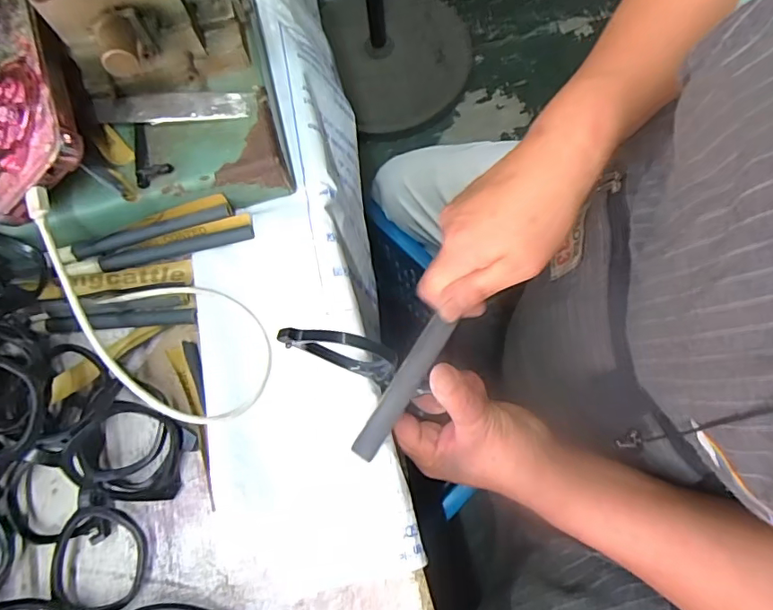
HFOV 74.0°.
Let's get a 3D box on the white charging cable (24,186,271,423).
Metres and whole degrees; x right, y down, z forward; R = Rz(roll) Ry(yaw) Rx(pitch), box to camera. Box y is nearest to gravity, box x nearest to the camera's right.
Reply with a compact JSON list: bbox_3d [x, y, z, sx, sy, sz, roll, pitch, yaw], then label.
[{"bbox_3d":[-0.143,0.006,0.295,0.158,0.055,0.076,27,76,11],"label":"white charging cable"}]

